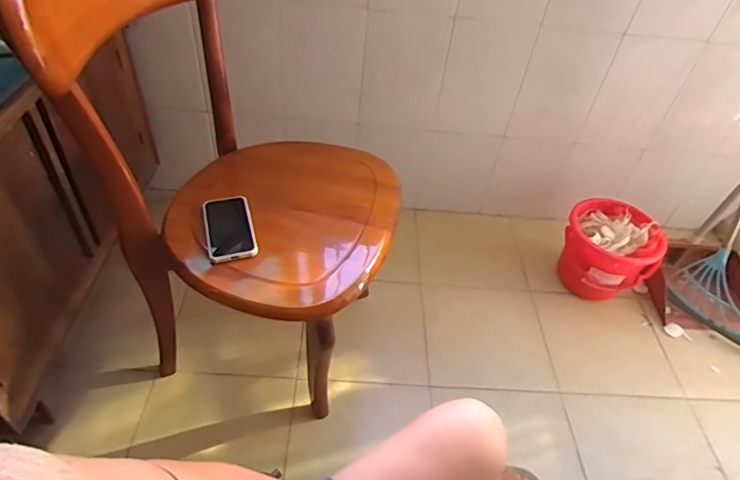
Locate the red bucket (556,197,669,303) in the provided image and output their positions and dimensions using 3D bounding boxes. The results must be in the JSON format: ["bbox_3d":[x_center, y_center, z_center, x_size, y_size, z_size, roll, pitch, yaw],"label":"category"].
[{"bbox_3d":[0.634,0.033,1.289,0.227,0.196,0.227,3,44,-3],"label":"red bucket"}]

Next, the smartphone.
[{"bbox_3d":[-0.237,-0.025,0.807,0.076,0.015,0.149,-10,46,-17],"label":"smartphone"}]

